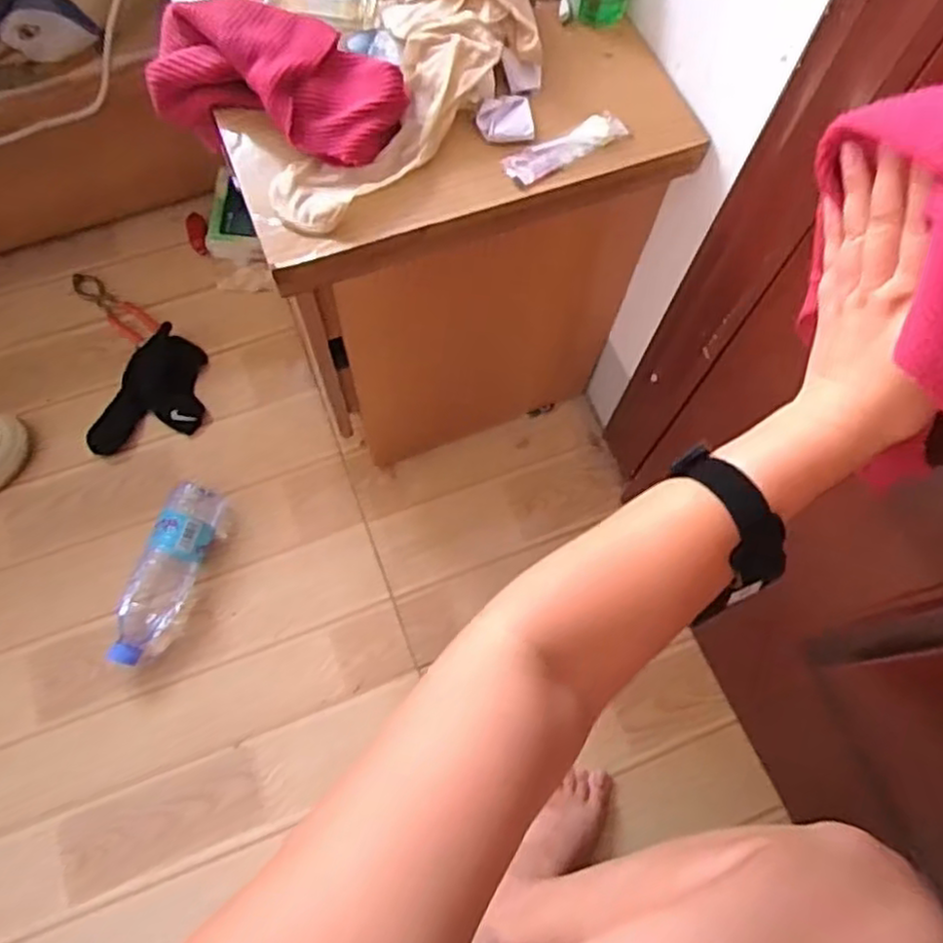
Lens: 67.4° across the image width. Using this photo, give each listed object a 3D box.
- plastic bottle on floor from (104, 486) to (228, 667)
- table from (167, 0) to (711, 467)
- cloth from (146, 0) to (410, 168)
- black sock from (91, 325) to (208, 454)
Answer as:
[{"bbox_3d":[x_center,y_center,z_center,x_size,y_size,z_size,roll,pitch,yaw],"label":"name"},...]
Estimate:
[{"bbox_3d":[-0.360,0.118,0.825,0.070,0.057,0.219,20,70,5],"label":"plastic bottle on floor"},{"bbox_3d":[-0.056,-0.301,0.773,0.332,0.481,0.429,-20,72,-9],"label":"table"},{"bbox_3d":[-0.136,-0.280,0.517,0.185,0.064,0.097,26,71,7],"label":"cloth"},{"bbox_3d":[-0.417,-0.094,0.937,0.118,0.030,0.182,27,71,8],"label":"black sock"}]

